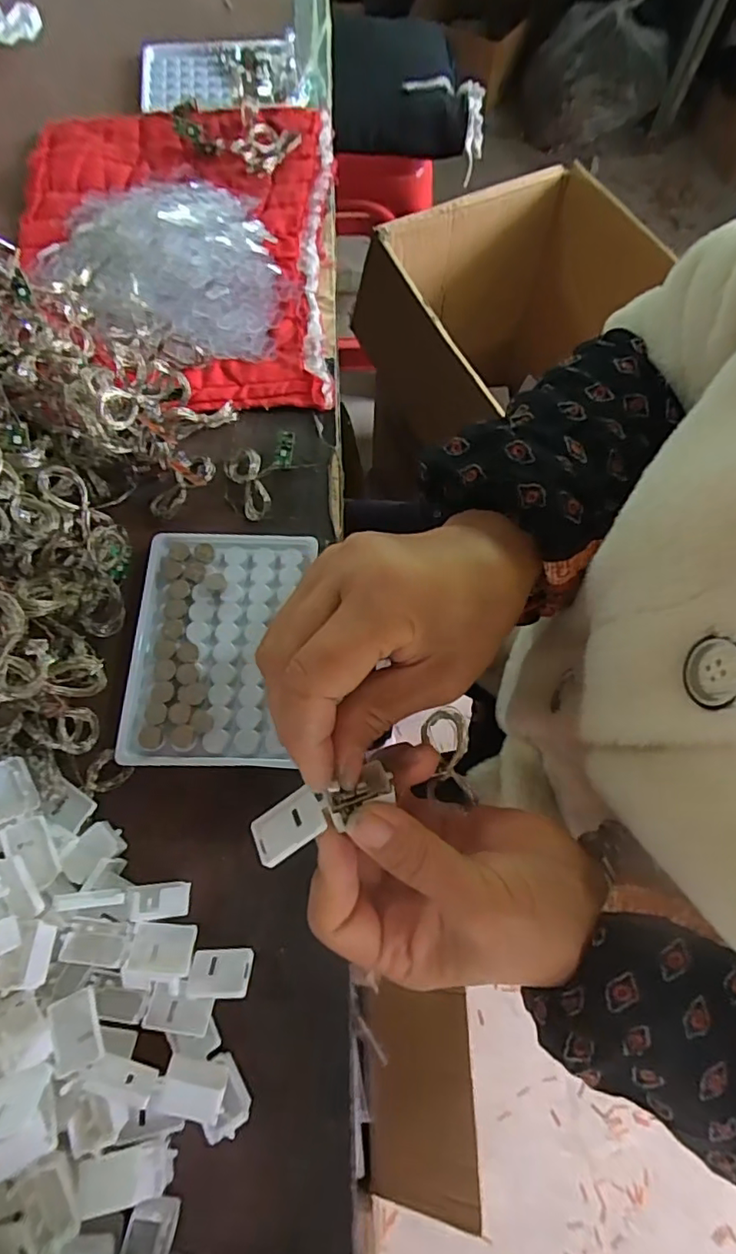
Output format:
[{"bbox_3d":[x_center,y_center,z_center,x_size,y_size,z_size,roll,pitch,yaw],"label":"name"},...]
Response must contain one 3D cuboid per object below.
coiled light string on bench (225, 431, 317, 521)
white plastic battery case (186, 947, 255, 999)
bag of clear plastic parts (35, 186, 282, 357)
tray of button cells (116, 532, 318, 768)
[{"bbox_3d":[-0.066,-0.097,0.342,0.044,0.016,0.054,37,73,10],"label":"coiled light string on bench"},{"bbox_3d":[-0.065,0.154,0.249,0.027,0.006,0.020,-6,36,1],"label":"white plastic battery case"},{"bbox_3d":[-0.146,-0.259,0.392,0.156,0.020,0.174,-8,71,-5],"label":"bag of clear plastic parts"},{"bbox_3d":[-0.082,0.008,0.302,0.089,0.009,0.129,3,70,-2],"label":"tray of button cells"}]

